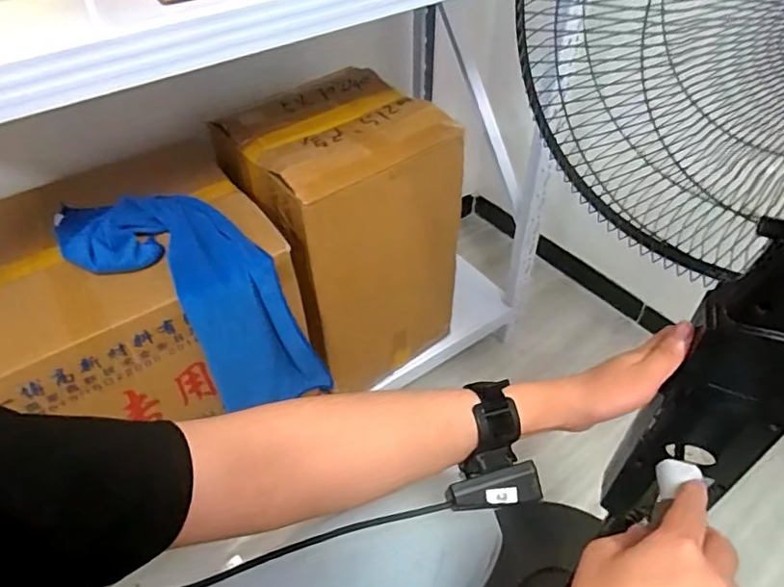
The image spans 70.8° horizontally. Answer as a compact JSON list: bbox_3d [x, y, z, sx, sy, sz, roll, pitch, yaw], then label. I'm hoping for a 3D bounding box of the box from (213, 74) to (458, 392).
[{"bbox_3d":[-0.085,-0.105,1.063,0.340,0.493,0.277,-28,51,-23],"label":"box"}]

